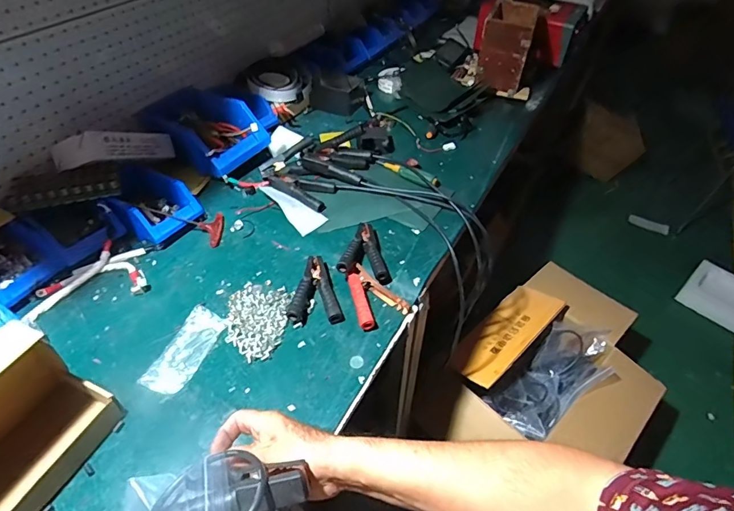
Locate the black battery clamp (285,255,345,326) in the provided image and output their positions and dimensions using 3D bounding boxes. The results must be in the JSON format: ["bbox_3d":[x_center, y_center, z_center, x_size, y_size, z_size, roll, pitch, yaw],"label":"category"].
[{"bbox_3d":[-0.084,0.055,0.753,0.085,0.028,0.131,1,45,-2],"label":"black battery clamp"}]

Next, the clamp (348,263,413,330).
[{"bbox_3d":[0.006,0.066,0.751,0.093,0.030,0.119,-21,50,-22],"label":"clamp"}]

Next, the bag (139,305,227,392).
[{"bbox_3d":[-0.274,0.143,0.672,0.061,0.021,0.142,18,47,14],"label":"bag"}]

